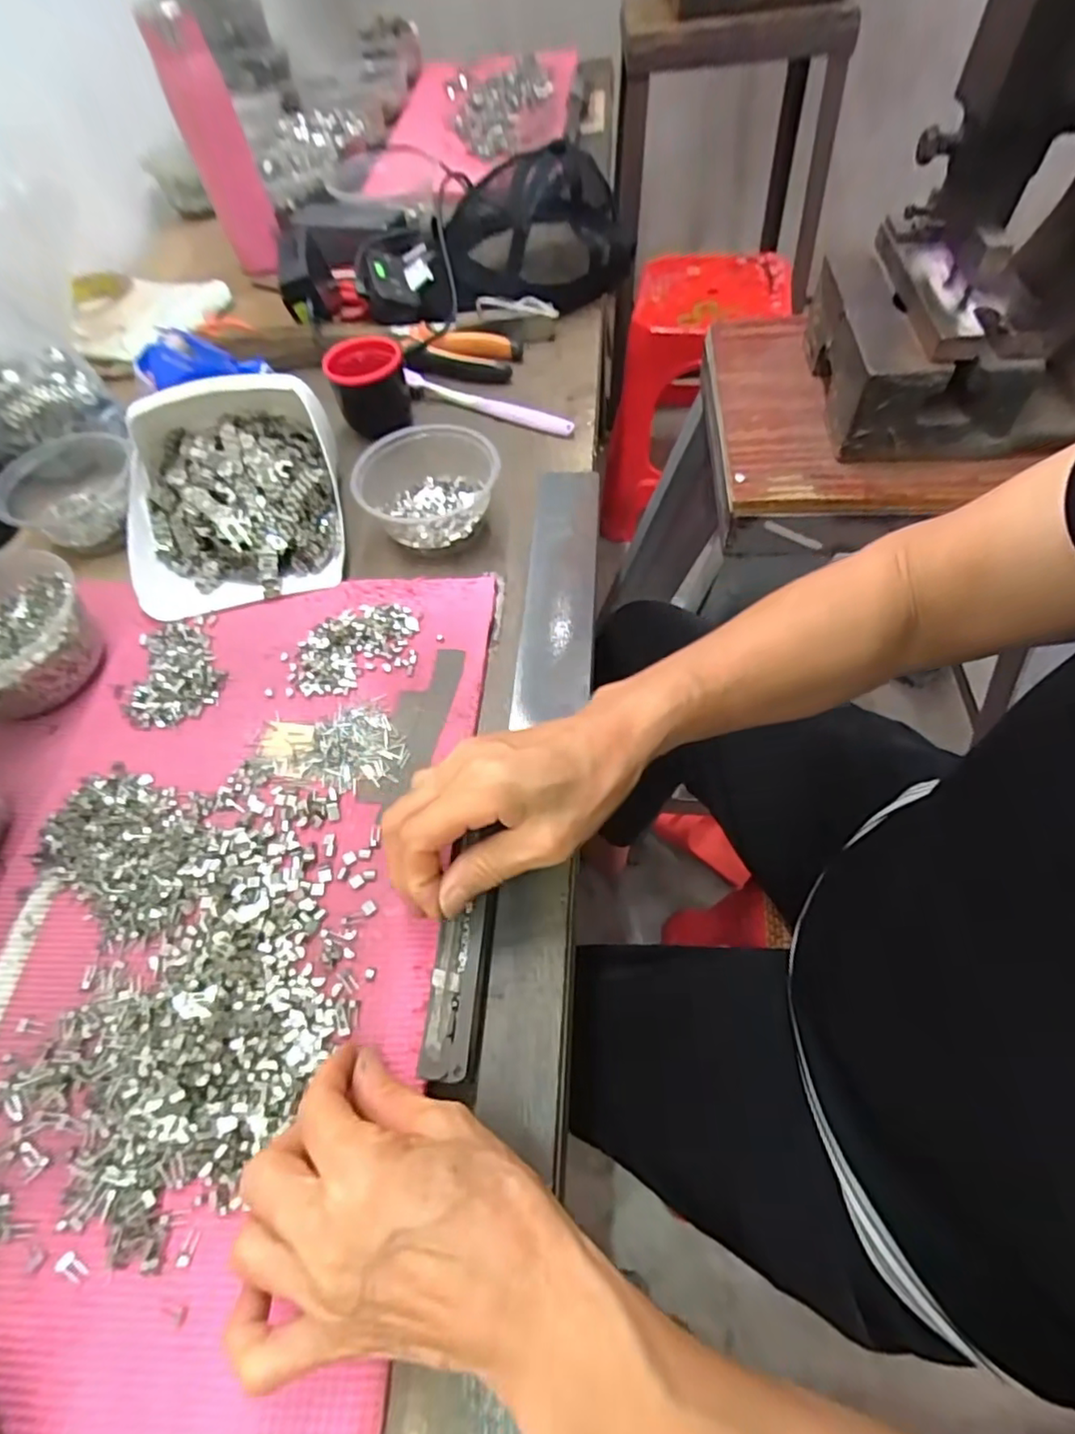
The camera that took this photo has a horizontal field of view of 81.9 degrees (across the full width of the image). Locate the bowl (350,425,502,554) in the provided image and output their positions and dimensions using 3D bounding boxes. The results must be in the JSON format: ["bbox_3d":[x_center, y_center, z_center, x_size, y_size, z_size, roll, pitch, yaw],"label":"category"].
[{"bbox_3d":[-0.082,-0.173,0.473,0.108,0.044,0.092,-12,59,-4],"label":"bowl"}]

